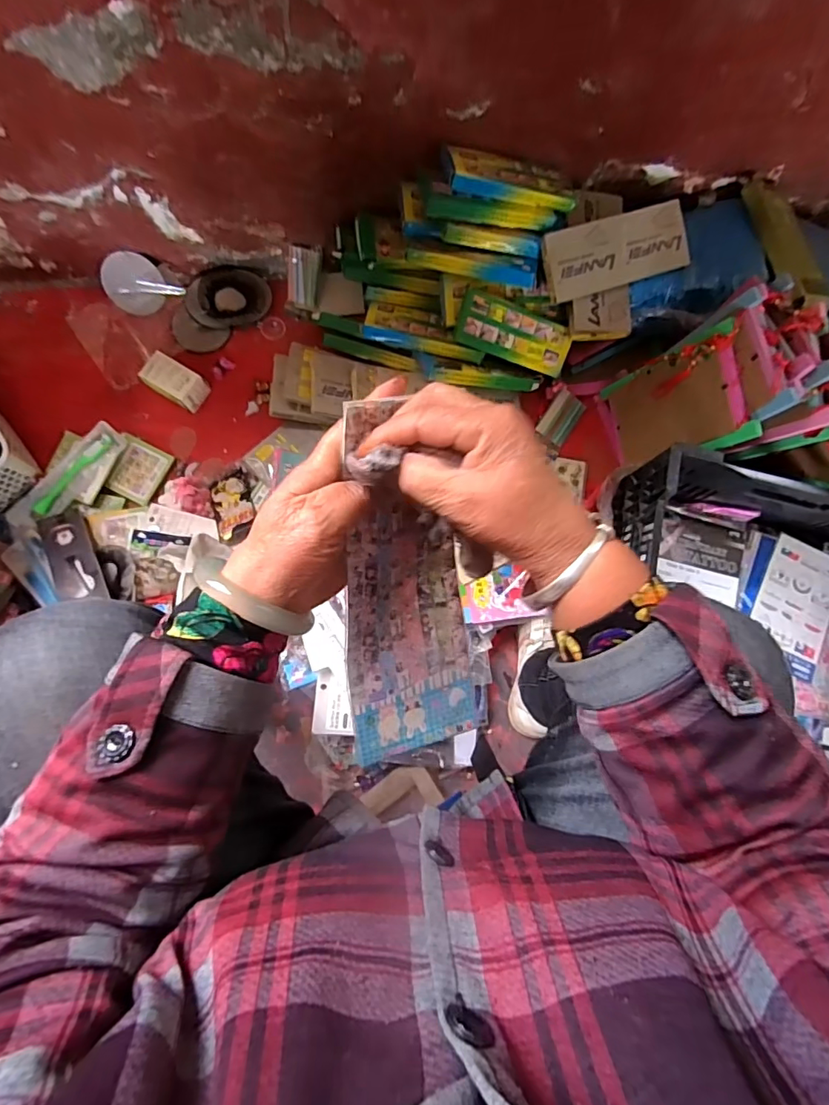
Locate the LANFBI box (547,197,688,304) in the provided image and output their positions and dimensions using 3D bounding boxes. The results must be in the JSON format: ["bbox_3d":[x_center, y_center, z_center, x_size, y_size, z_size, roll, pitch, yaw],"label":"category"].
[{"bbox_3d":[0.286,-0.426,0.714,0.213,0.014,0.088,-18,108,-5],"label":"LANFBI box"}]

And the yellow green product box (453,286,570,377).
[{"bbox_3d":[0.148,-0.325,0.748,0.178,0.028,0.076,11,119,-20],"label":"yellow green product box"}]

